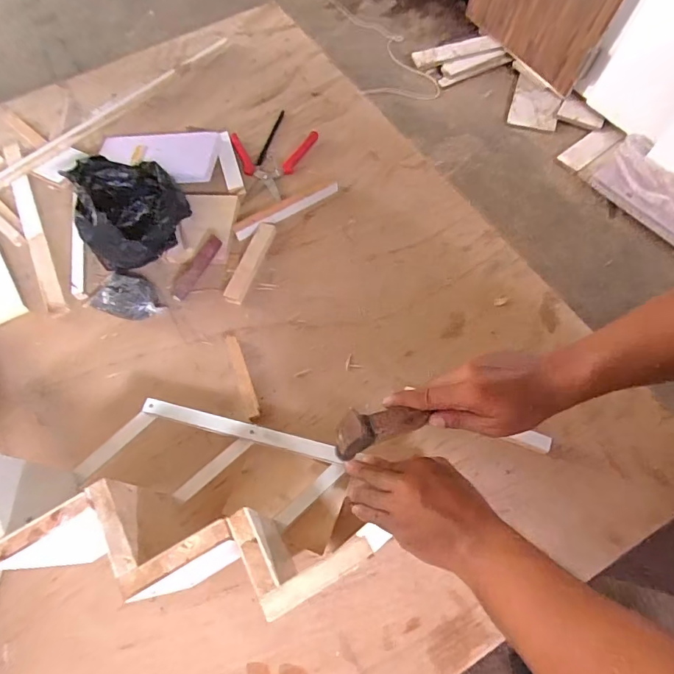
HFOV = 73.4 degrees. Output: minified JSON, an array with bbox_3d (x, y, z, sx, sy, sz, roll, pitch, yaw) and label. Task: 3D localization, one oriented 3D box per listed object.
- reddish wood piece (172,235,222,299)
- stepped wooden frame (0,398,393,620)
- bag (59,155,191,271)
[{"bbox_3d":[-0.210,-0.103,0.680,0.021,0.014,0.110,37,94,18],"label":"reddish wood piece"},{"bbox_3d":[-0.137,0.151,0.451,0.351,0.170,0.167,10,66,8],"label":"stepped wooden frame"},{"bbox_3d":[-0.324,-0.207,0.707,0.159,0.069,0.193,-24,66,-8],"label":"bag"}]

